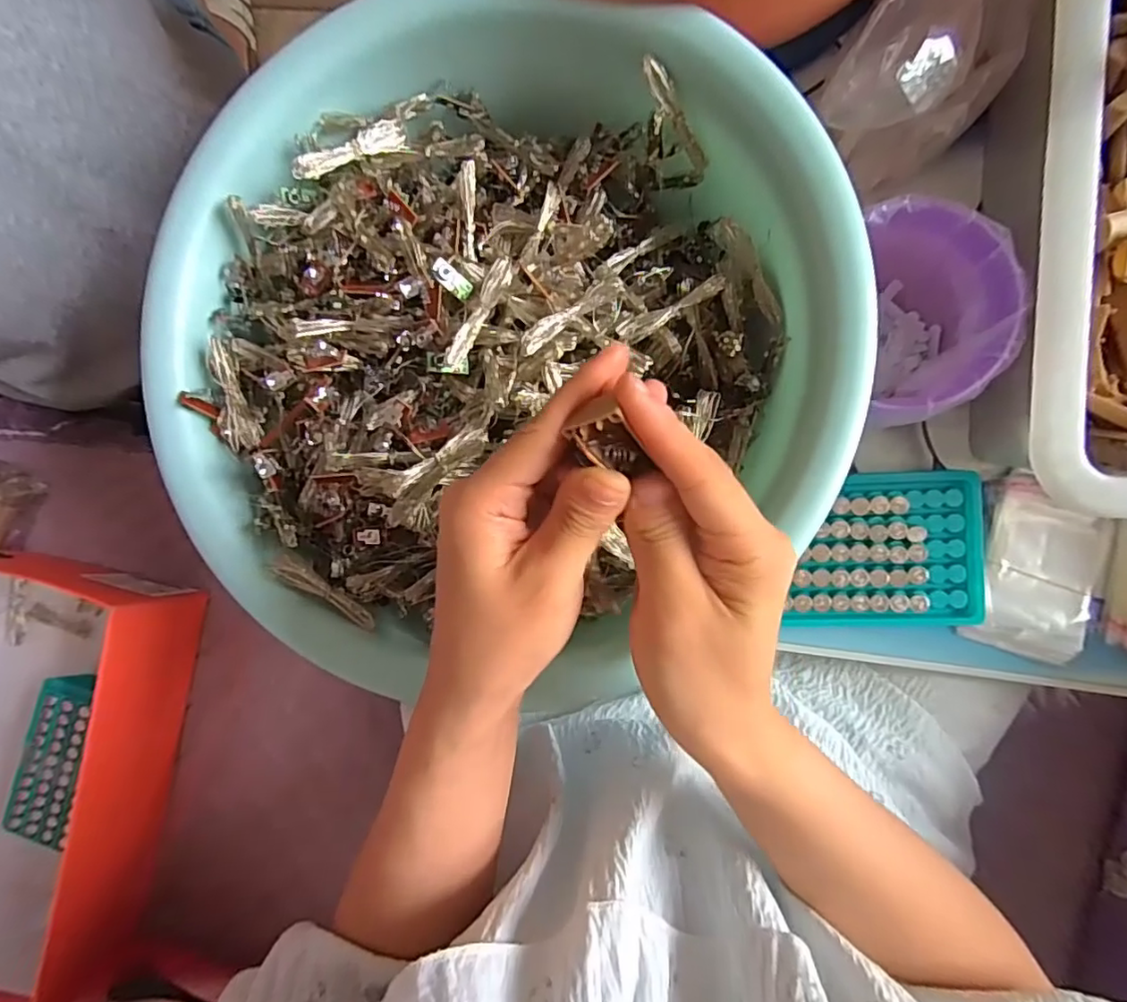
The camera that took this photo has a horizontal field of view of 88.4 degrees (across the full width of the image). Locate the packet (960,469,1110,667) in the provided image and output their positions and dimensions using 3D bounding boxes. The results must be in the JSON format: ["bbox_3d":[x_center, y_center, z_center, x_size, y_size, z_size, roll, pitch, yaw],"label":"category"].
[{"bbox_3d":[0.304,0.044,0.370,0.069,0.017,0.109,16,90,7],"label":"packet"}]

